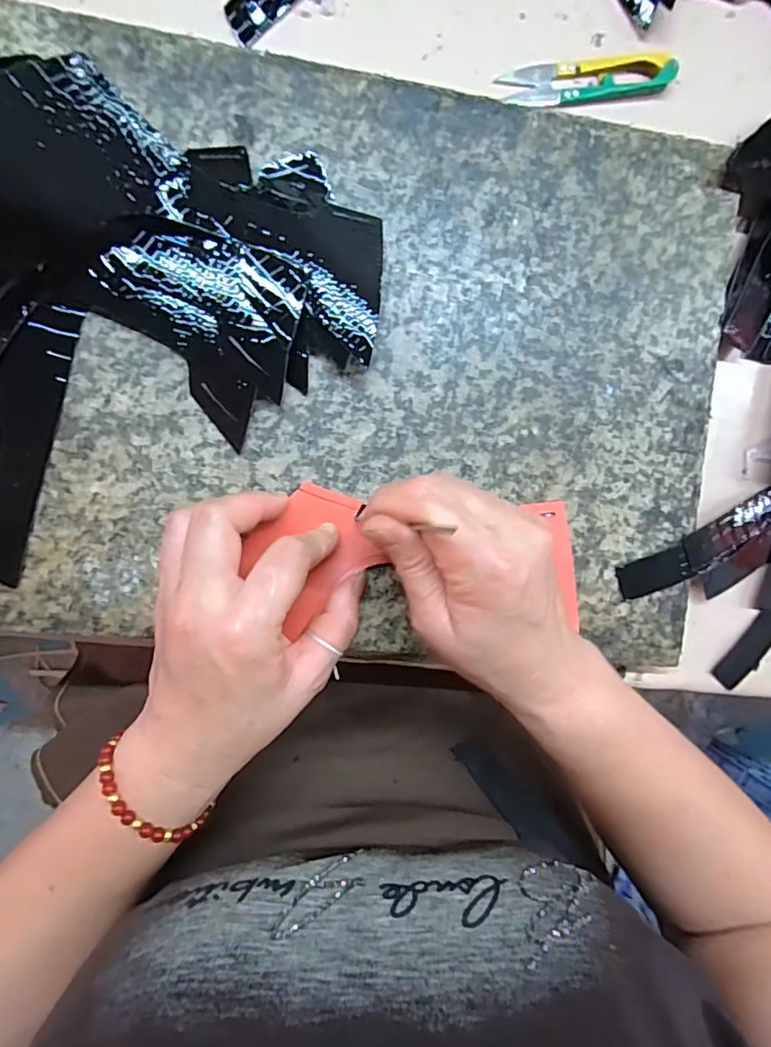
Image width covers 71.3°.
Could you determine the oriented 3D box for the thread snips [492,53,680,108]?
[{"bbox_3d":[0.118,-0.256,0.308,0.101,0.008,0.022,-12,95,-6],"label":"thread snips"}]

